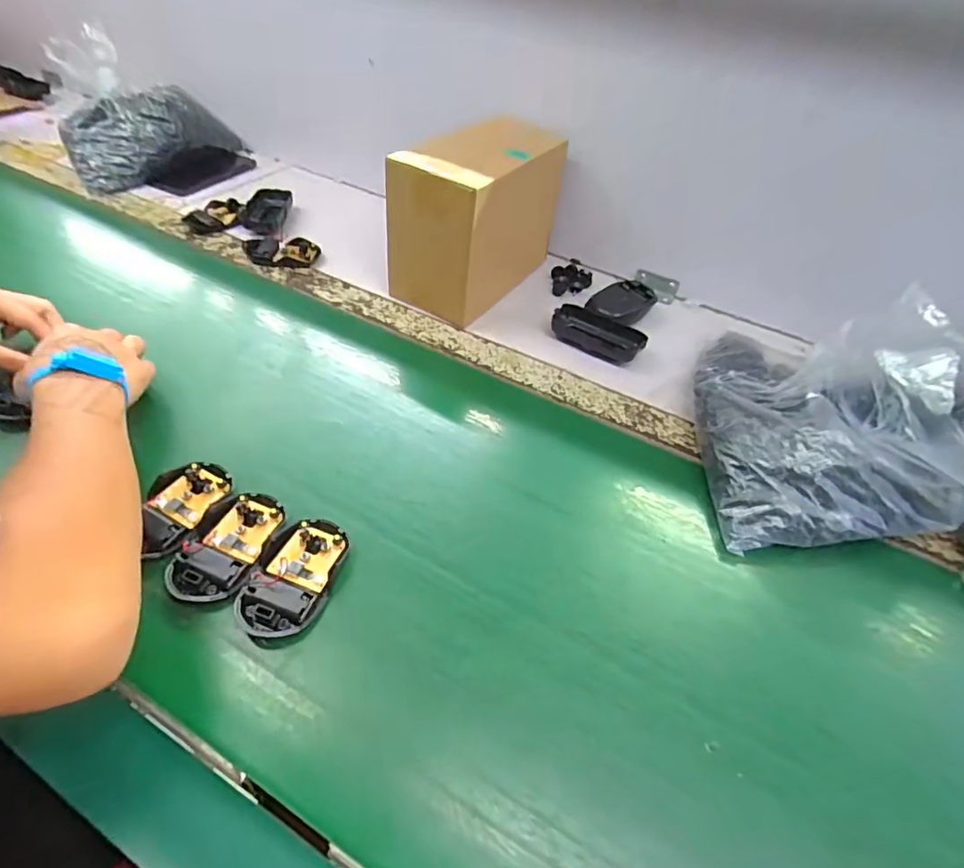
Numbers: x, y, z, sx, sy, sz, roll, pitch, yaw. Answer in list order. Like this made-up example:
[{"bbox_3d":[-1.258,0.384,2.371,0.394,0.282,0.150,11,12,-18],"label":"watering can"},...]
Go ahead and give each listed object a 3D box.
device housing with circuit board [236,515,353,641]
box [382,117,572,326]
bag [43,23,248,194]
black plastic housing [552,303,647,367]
[{"bbox_3d":[-0.138,0.104,0.389,0.056,0.013,0.093,18,49,10],"label":"device housing with circuit board"},{"bbox_3d":[-0.010,-0.258,0.626,0.119,0.171,0.193,29,52,19],"label":"box"},{"bbox_3d":[-0.512,-0.498,0.805,0.251,0.161,0.142,-20,49,-24],"label":"bag"},{"bbox_3d":[0.135,-0.118,0.616,0.109,0.022,0.064,33,53,22],"label":"black plastic housing"}]

